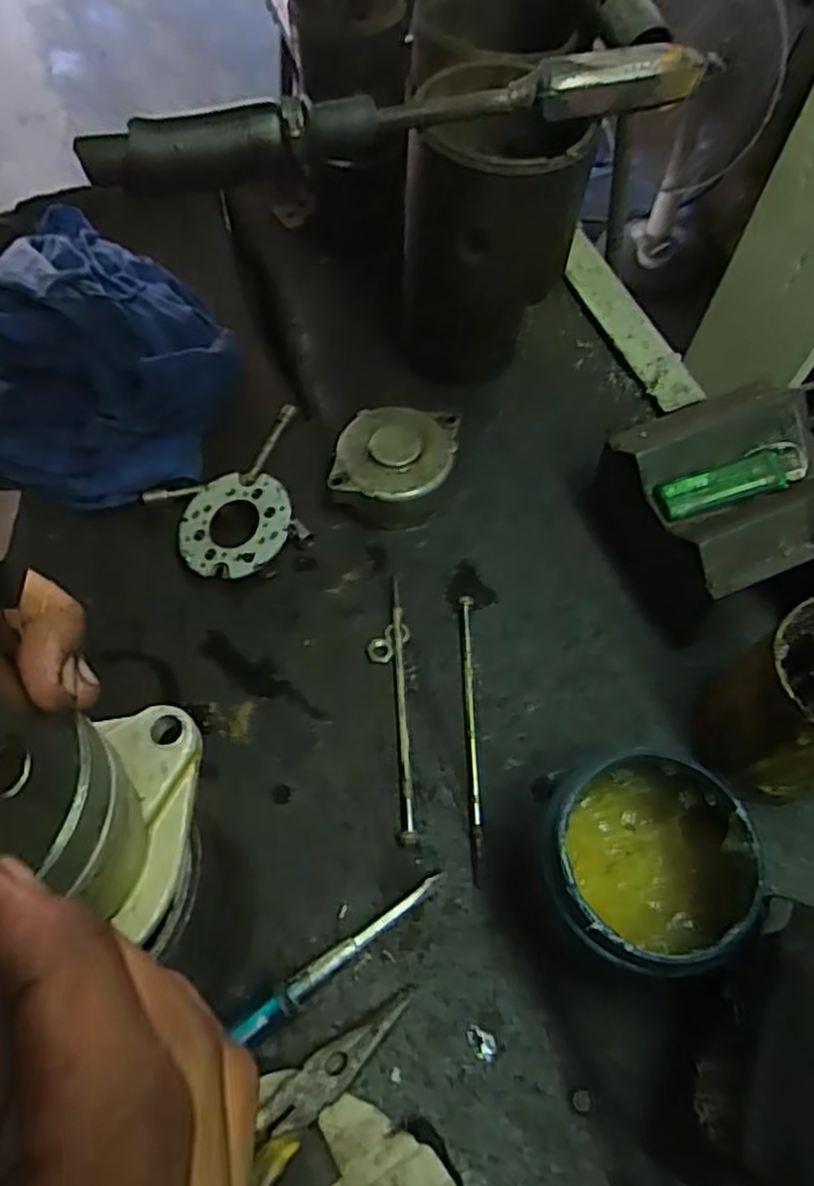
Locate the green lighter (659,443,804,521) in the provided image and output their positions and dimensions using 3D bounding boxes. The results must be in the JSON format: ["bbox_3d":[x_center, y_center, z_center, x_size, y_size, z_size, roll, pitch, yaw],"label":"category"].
[{"bbox_3d":[0.185,-0.063,0.414,0.081,0.018,0.027,-18,63,-12],"label":"green lighter"}]

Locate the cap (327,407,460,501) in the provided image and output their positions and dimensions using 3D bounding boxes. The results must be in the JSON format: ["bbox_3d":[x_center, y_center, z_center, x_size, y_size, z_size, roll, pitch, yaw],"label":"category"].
[{"bbox_3d":[-0.008,-0.089,0.497,0.077,0.043,0.074,9,61,3],"label":"cap"}]

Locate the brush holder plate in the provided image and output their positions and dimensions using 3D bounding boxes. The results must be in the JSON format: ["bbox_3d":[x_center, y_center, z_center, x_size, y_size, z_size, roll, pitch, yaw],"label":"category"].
[{"bbox_3d":[-0.104,-0.066,0.490,0.117,0.036,0.113,-31,66,-15],"label":"brush holder plate"}]

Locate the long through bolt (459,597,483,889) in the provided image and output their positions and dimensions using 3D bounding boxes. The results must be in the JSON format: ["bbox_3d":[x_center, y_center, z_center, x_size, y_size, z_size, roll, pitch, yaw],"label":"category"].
[{"bbox_3d":[0.037,0.079,0.422,0.007,0.013,0.165,0,62,0],"label":"long through bolt"}]

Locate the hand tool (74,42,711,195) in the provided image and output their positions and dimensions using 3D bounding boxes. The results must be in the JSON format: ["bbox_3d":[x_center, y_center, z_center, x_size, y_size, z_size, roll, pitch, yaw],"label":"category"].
[{"bbox_3d":[-0.004,-0.207,0.320,0.267,0.027,0.018,-10,62,-8],"label":"hand tool"}]

